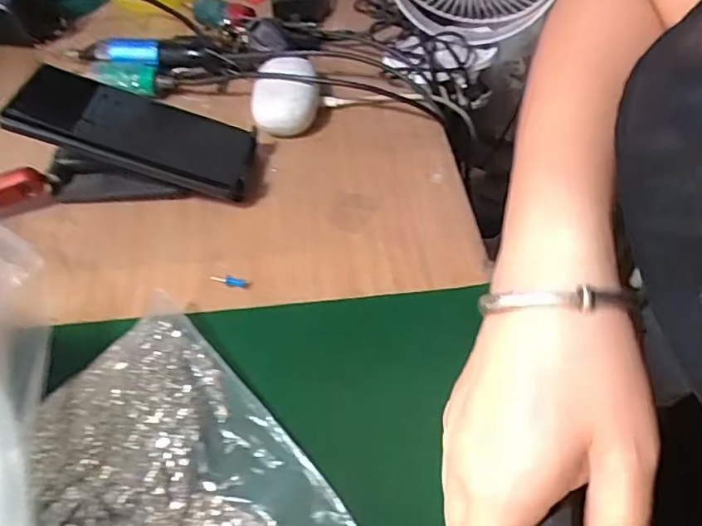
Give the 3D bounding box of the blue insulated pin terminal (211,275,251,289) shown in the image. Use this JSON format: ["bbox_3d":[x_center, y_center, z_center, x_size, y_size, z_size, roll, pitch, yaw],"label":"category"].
[{"bbox_3d":[-0.081,0.012,0.387,0.027,0.004,0.008,8,50,10],"label":"blue insulated pin terminal"}]

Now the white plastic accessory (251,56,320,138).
[{"bbox_3d":[-0.057,-0.148,0.505,0.057,0.031,0.088,-4,48,-1],"label":"white plastic accessory"}]

